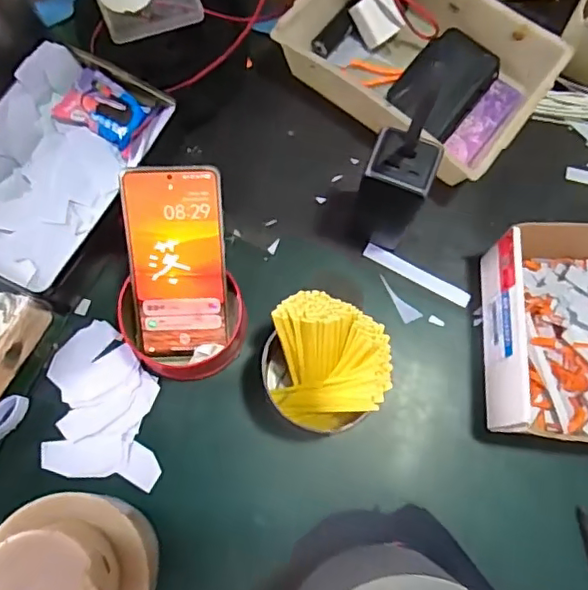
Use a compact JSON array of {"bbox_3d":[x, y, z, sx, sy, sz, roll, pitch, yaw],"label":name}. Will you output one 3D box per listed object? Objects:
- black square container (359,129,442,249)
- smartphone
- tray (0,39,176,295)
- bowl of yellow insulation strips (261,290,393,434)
[{"bbox_3d":[0.085,-0.088,0.493,0.055,0.133,0.055,23,77,5],"label":"black square container"},{"bbox_3d":[-0.094,-0.025,0.460,0.077,0.005,0.155,-1,110,-4],"label":"smartphone"},{"bbox_3d":[-0.218,-0.118,0.517,0.139,0.049,0.225,31,78,7],"label":"tray"},{"bbox_3d":[0.023,0.059,0.470,0.103,0.093,0.095,0,76,-1],"label":"bowl of yellow insulation strips"}]

